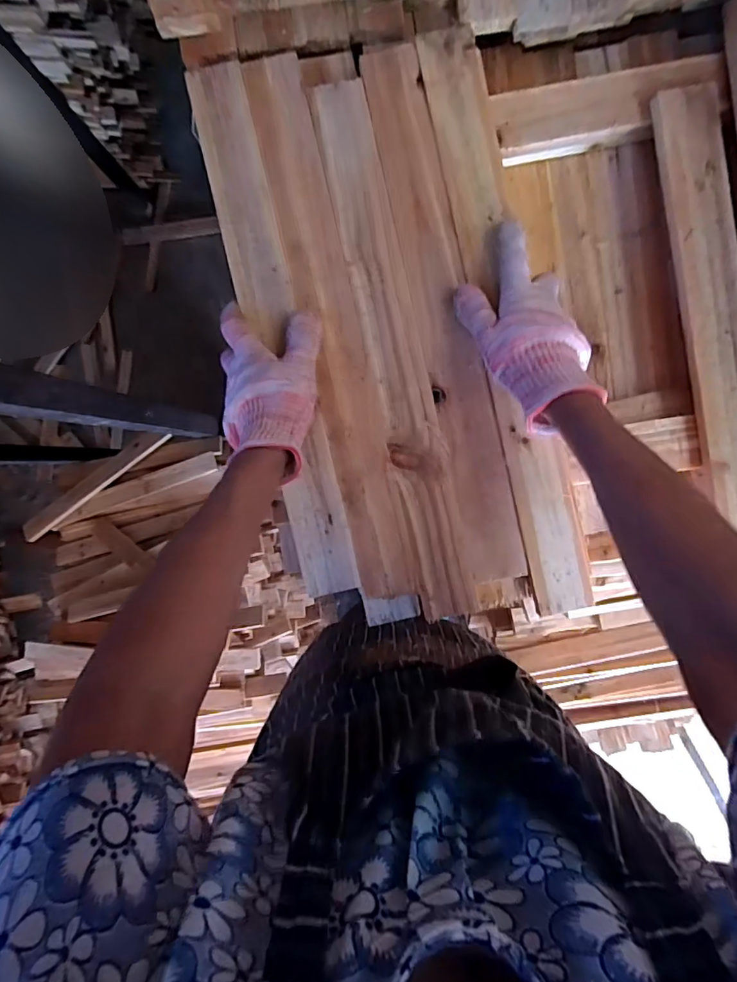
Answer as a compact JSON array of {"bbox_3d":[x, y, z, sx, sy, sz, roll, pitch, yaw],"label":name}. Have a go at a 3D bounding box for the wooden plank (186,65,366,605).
[{"bbox_3d":[-0.088,-0.145,0.462,0.053,0.010,0.491,-13,92,3],"label":"wooden plank"}]

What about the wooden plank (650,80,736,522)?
[{"bbox_3d":[0.329,-0.159,0.469,0.054,0.021,0.425,-10,90,3],"label":"wooden plank"}]

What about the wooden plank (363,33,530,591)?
[{"bbox_3d":[0.070,-0.158,0.462,0.053,0.018,0.488,-13,90,3],"label":"wooden plank"}]

